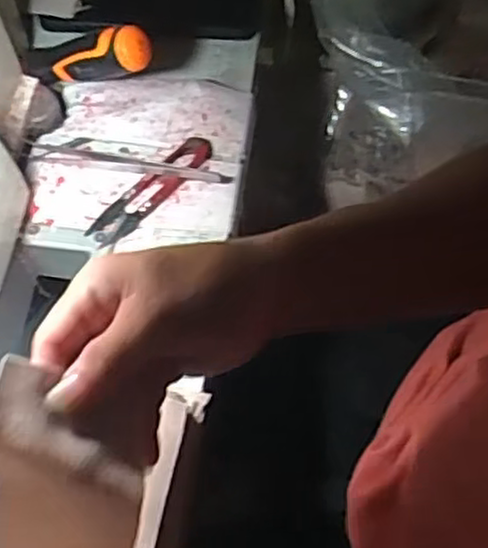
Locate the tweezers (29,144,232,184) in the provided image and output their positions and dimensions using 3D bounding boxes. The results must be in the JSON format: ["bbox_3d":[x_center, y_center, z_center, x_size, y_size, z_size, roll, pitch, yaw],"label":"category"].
[{"bbox_3d":[-0.079,-0.078,0.503,0.138,0.008,0.017,8,63,2],"label":"tweezers"}]

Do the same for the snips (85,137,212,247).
[{"bbox_3d":[-0.062,-0.058,0.498,0.024,0.010,0.103,39,68,16],"label":"snips"}]

